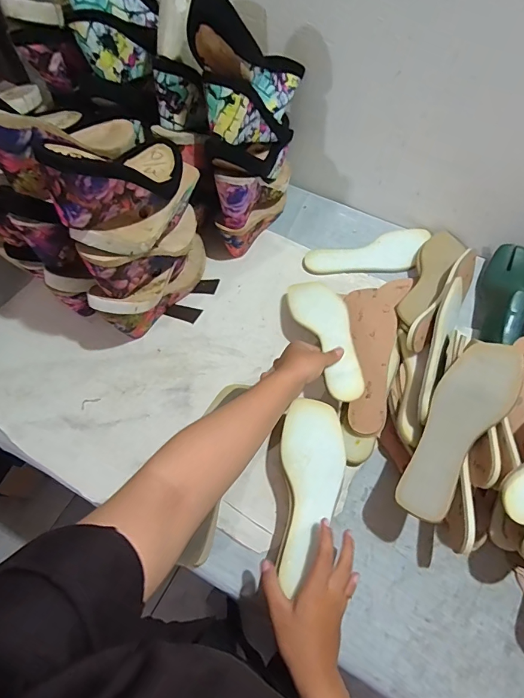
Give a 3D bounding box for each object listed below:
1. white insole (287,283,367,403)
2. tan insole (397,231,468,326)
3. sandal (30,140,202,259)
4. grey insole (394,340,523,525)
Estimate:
[{"bbox_3d":[0.101,-0.028,0.609,0.075,0.018,0.228,-18,54,-5],"label":"white insole"},{"bbox_3d":[0.280,-0.126,0.691,0.063,0.028,0.235,32,68,17],"label":"tan insole"},{"bbox_3d":[-0.177,-0.193,0.516,0.091,0.120,0.250,21,31,9],"label":"sandal"},{"bbox_3d":[0.242,0.094,0.504,0.079,0.011,0.238,27,77,35],"label":"grey insole"}]

